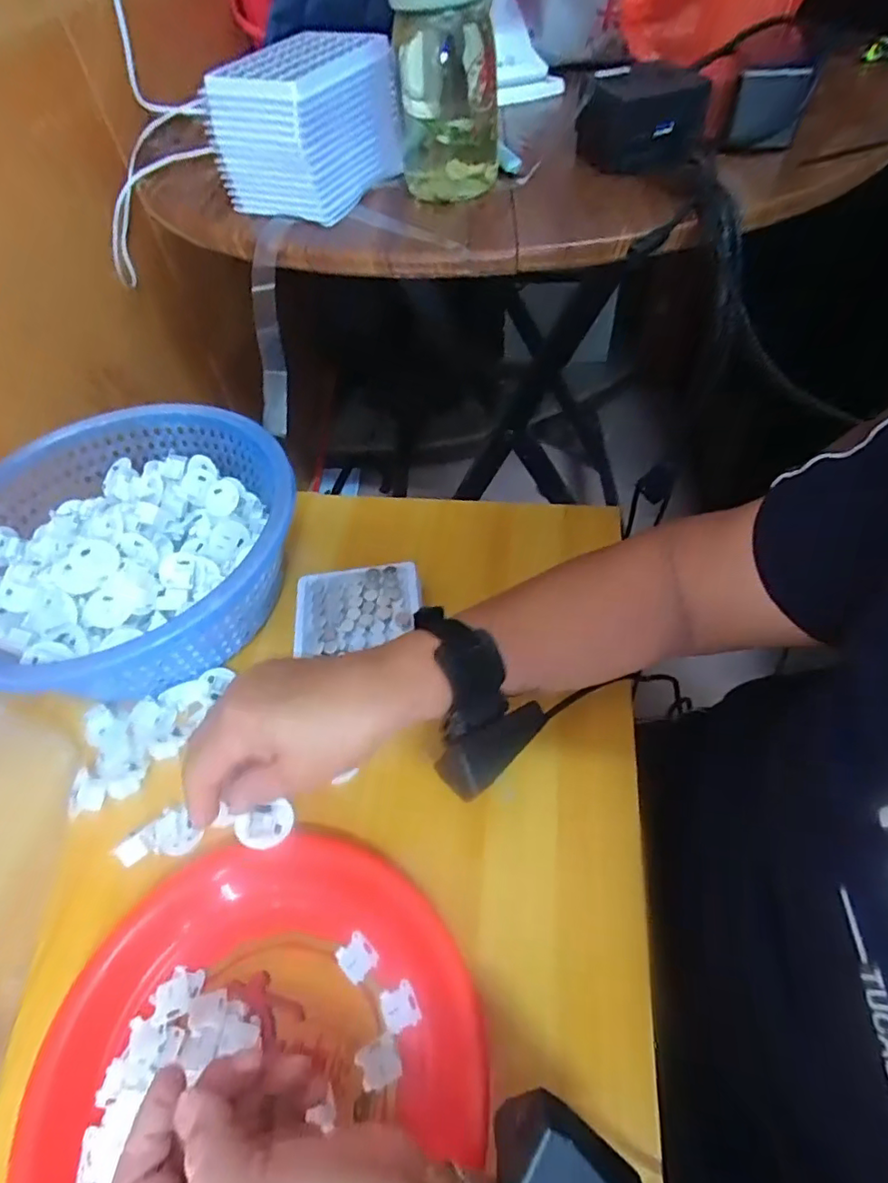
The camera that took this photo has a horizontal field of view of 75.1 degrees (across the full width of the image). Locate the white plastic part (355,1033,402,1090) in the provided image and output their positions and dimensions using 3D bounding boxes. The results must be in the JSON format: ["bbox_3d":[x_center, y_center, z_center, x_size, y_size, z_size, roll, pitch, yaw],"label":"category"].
[{"bbox_3d":[-0.035,0.251,0.308,0.022,0.004,0.020,-23,54,-13],"label":"white plastic part"}]

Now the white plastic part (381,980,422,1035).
[{"bbox_3d":[-0.025,0.231,0.321,0.019,0.004,0.021,-19,54,-10],"label":"white plastic part"}]

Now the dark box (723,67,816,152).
[{"bbox_3d":[0.240,-0.358,0.431,0.048,0.046,0.025,18,56,17],"label":"dark box"}]

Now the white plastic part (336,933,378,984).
[{"bbox_3d":[-0.051,0.213,0.337,0.020,0.004,0.021,-39,59,-23],"label":"white plastic part"}]

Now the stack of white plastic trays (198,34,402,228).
[{"bbox_3d":[-0.104,-0.367,0.454,0.098,0.086,0.126,22,57,19],"label":"stack of white plastic trays"}]

